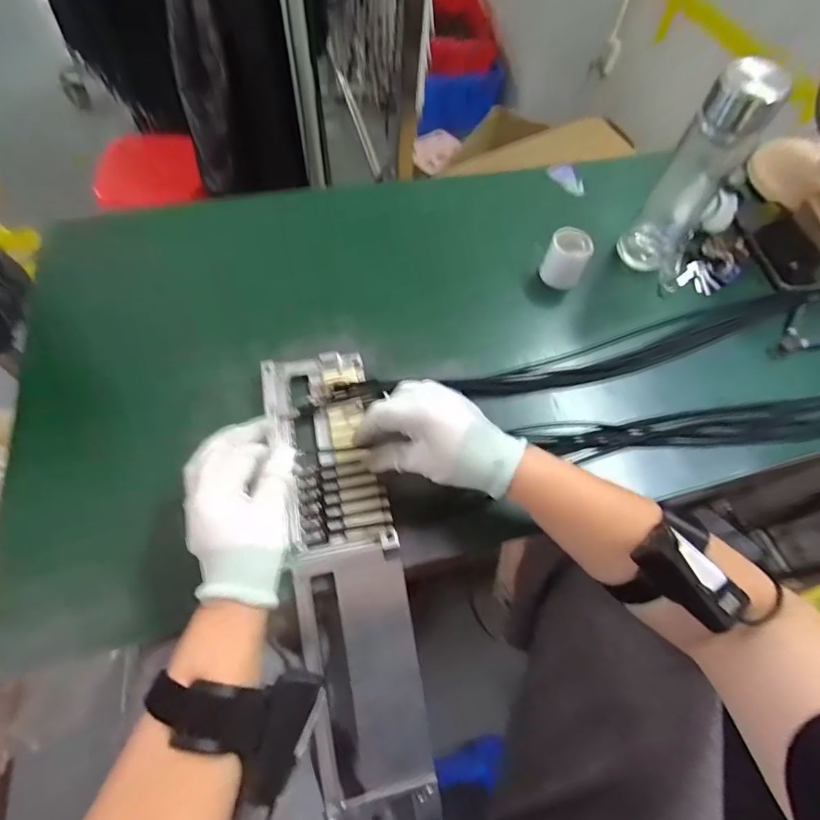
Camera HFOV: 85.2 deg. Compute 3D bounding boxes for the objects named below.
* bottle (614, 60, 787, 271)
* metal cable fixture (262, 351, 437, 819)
[{"bbox_3d":[0.321,-0.263,0.502,0.065,0.214,0.069,38,65,16],"label":"bottle"},{"bbox_3d":[-0.054,0.123,0.387,0.097,0.045,0.381,-11,73,-10],"label":"metal cable fixture"}]

